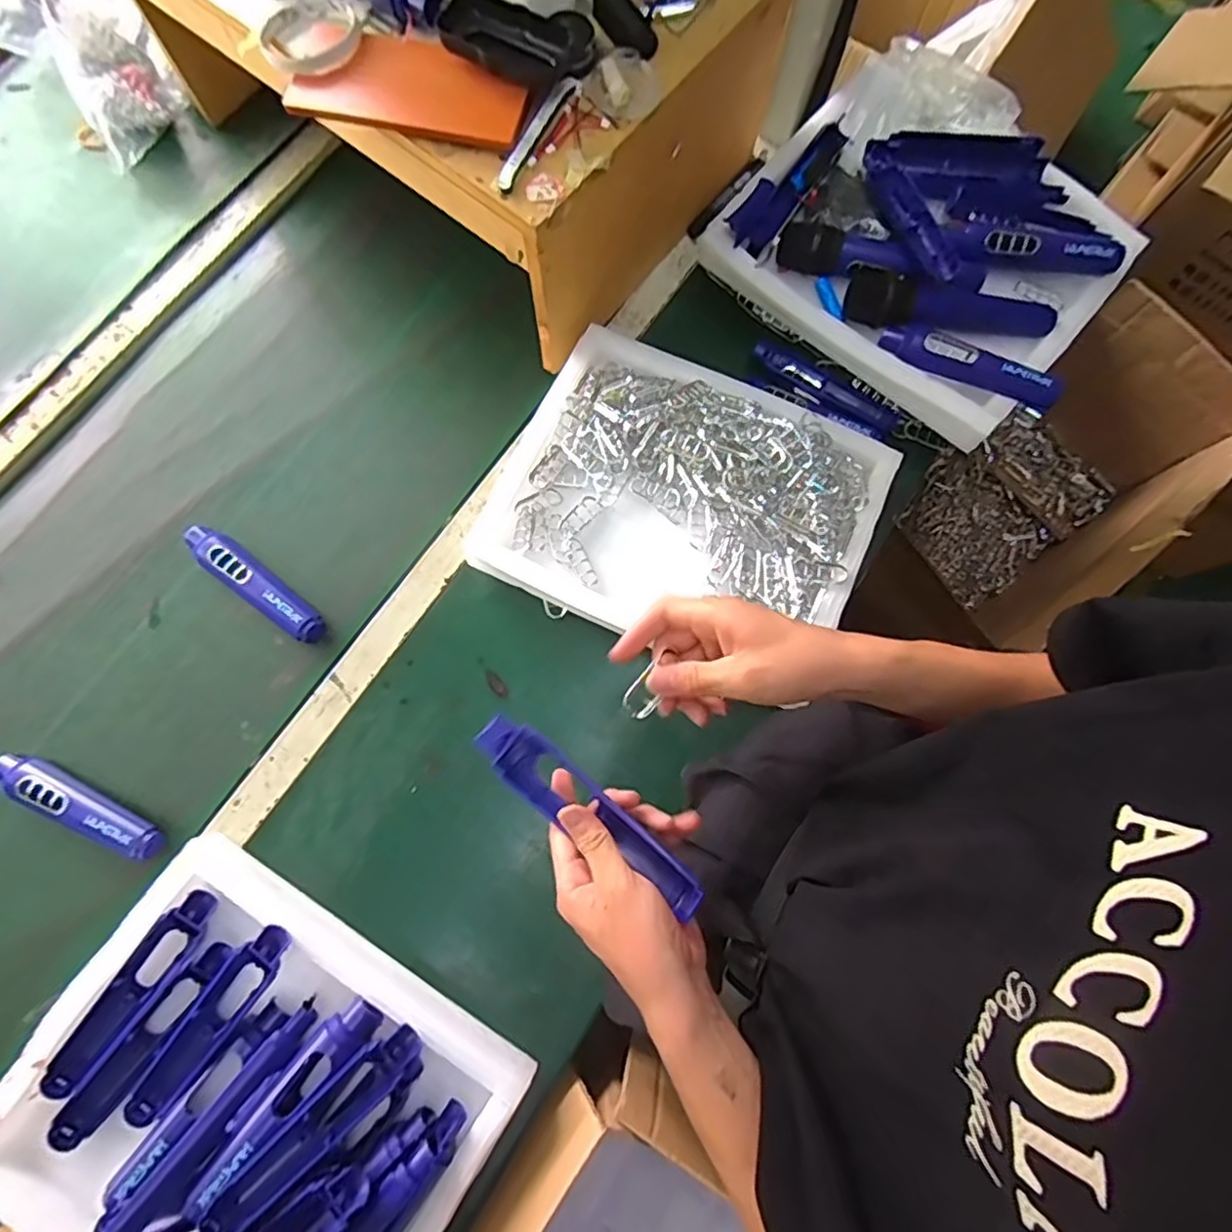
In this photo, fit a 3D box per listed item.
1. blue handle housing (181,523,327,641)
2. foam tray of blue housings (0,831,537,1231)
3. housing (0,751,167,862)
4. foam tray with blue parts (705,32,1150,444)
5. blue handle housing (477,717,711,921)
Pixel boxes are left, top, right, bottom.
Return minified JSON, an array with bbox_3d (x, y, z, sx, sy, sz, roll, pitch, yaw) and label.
[{"bbox_3d":[-0.362,-0.036,0.641,0.175,0.023,0.037,36,78,7],"label":"blue handle housing"},{"bbox_3d":[-0.293,0.394,0.512,0.353,0.061,0.284,32,77,6],"label":"foam tray of blue housings"},{"bbox_3d":[-0.491,0.170,0.585,0.179,0.024,0.033,25,77,5],"label":"housing"},{"bbox_3d":[0.319,-0.389,0.669,0.371,0.076,0.306,39,79,7],"label":"foam tray with blue parts"},{"bbox_3d":[-0.018,0.124,0.414,0.172,0.020,0.037,35,78,11],"label":"blue handle housing"}]

